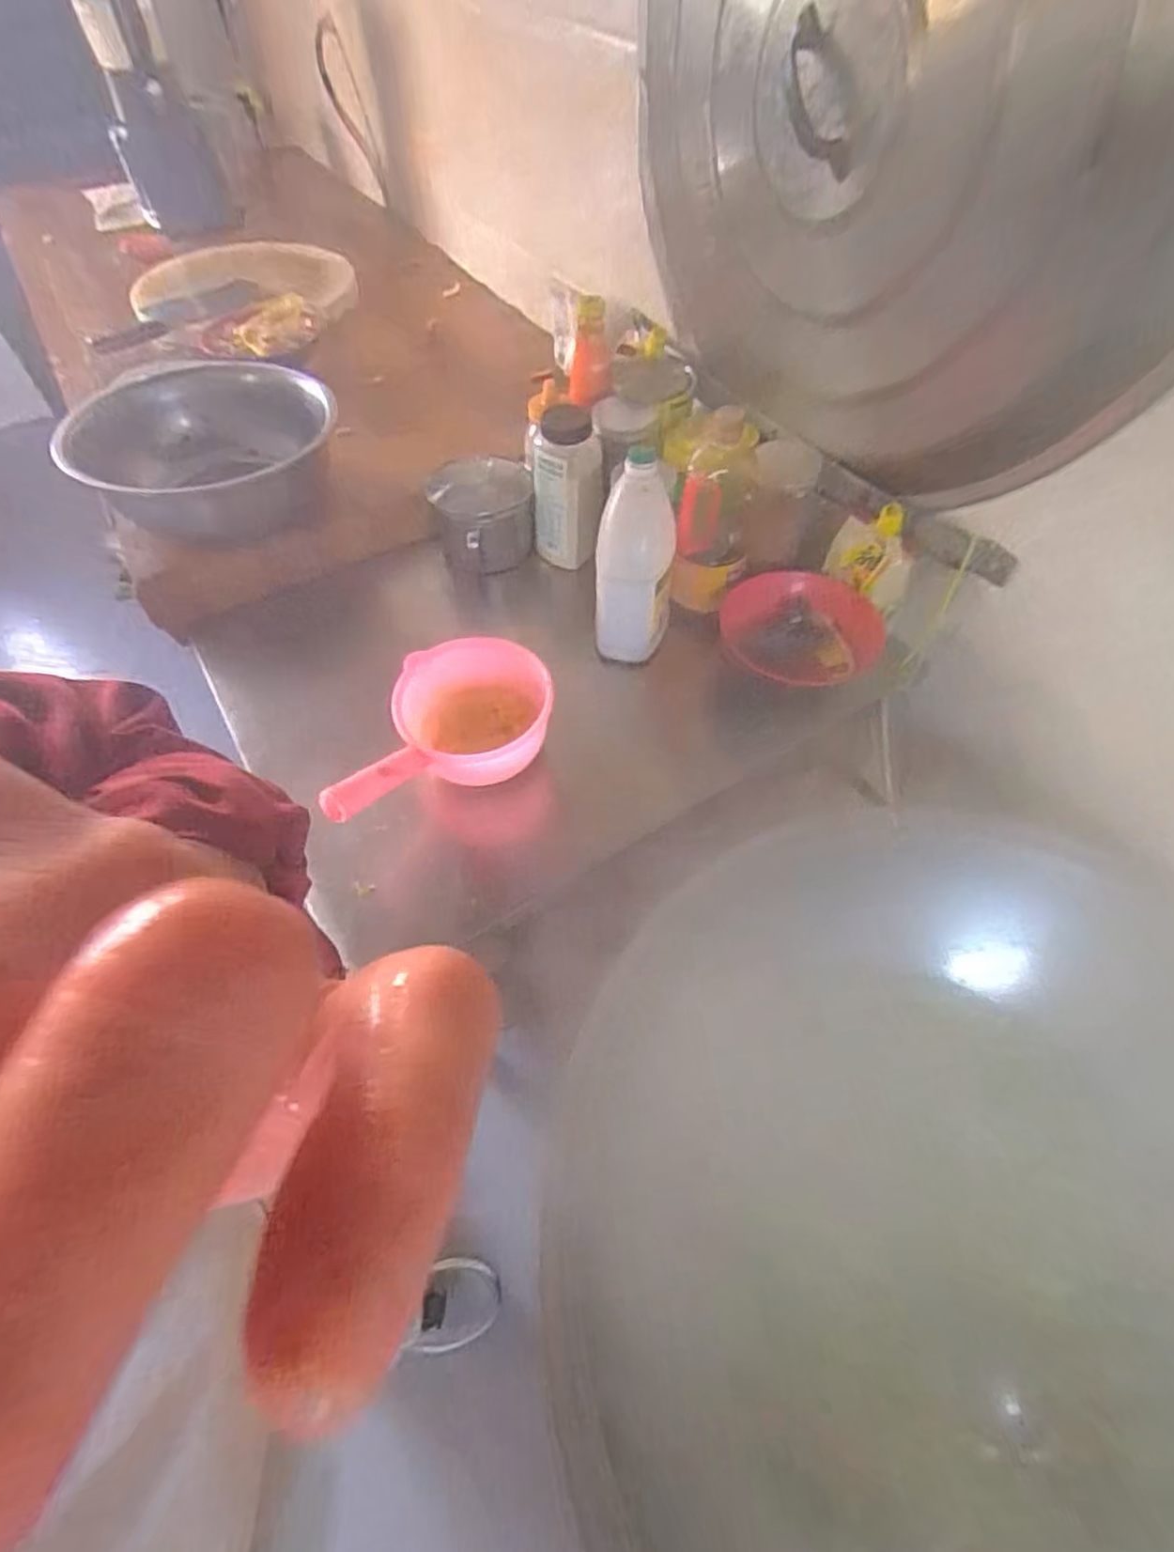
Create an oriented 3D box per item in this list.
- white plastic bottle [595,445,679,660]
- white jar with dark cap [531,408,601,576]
[{"bbox_3d":[0.055,-0.244,0.791,0.090,0.231,0.069,0,56,0],"label":"white plastic bottle"},{"bbox_3d":[-0.028,-0.377,0.911,0.093,0.196,0.070,-6,56,-4],"label":"white jar with dark cap"}]

